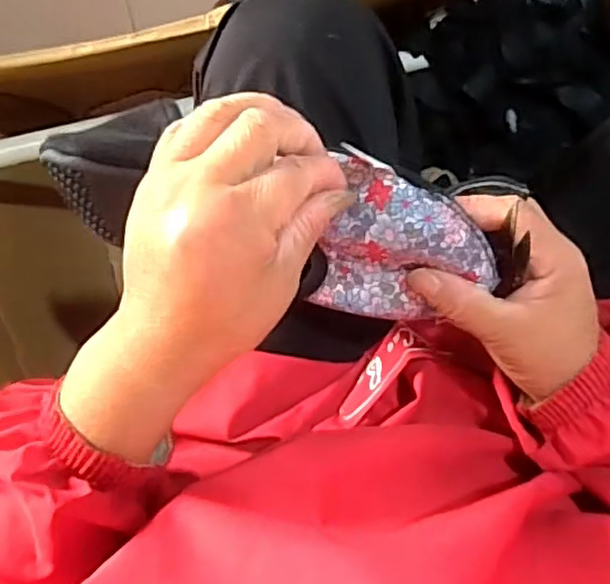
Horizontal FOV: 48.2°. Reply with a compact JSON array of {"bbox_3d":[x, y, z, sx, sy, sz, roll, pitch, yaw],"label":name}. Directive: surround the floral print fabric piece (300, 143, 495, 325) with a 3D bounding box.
[{"bbox_3d":[0.047,-0.021,0.354,0.098,0.052,0.081,14,95,8],"label":"floral print fabric piece"}]

